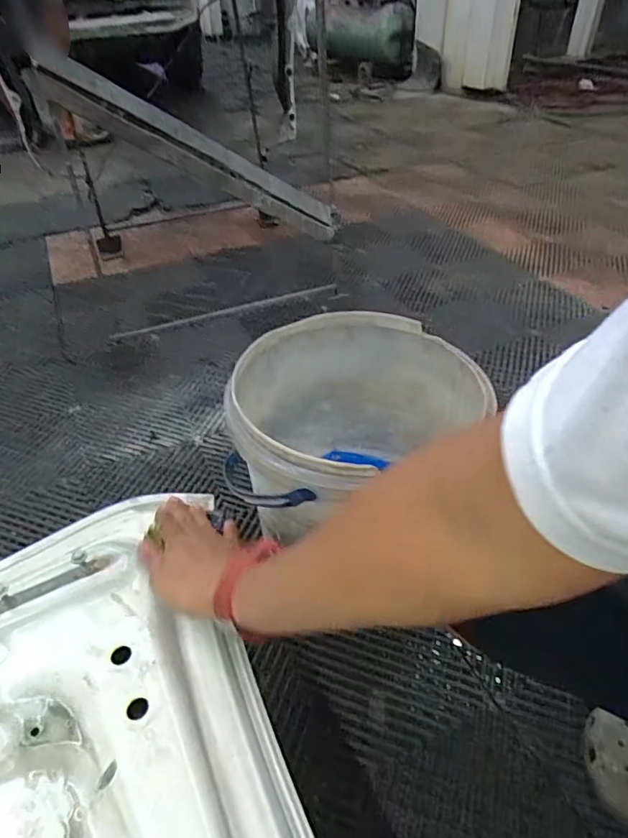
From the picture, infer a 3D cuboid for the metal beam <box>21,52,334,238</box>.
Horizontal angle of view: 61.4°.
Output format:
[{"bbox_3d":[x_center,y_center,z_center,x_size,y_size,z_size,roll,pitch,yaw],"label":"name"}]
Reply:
[{"bbox_3d":[-0.201,-0.490,1.001,0.609,0.076,0.061,13,29,-37],"label":"metal beam"}]

